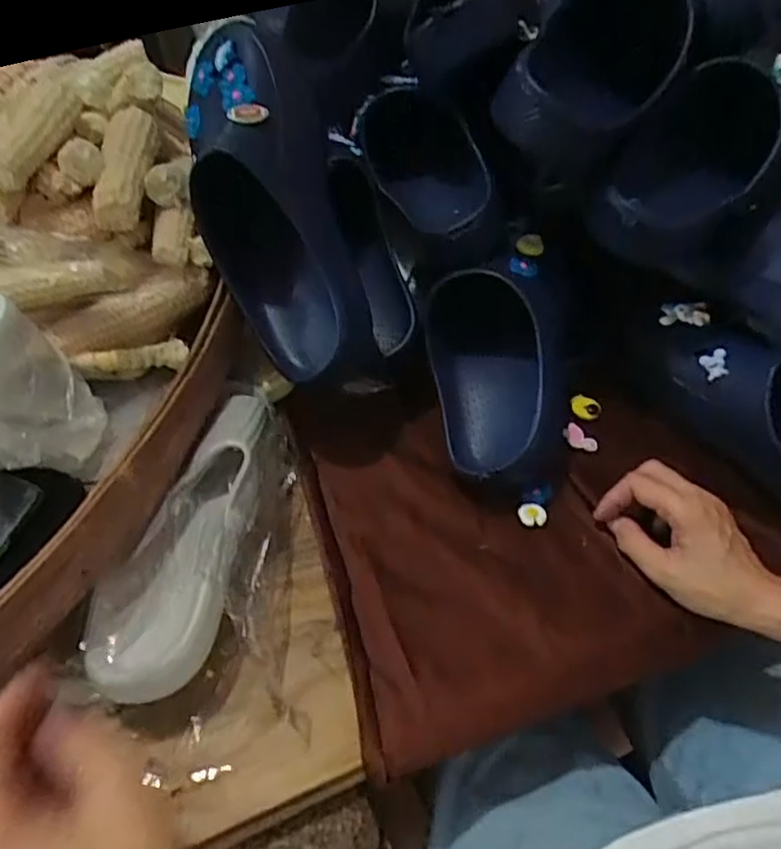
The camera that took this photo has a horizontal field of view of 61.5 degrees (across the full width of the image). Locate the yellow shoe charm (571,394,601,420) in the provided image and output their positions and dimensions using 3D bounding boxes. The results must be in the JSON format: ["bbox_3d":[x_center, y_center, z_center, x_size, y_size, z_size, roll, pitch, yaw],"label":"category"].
[{"bbox_3d":[0.172,-0.015,0.578,0.027,0.010,0.019,13,50,12],"label":"yellow shoe charm"}]

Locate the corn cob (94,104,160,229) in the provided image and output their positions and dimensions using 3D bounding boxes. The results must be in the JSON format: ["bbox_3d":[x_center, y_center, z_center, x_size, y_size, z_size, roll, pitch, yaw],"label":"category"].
[{"bbox_3d":[-0.211,-0.208,0.522,0.036,0.030,0.110,-1,65,0],"label":"corn cob"}]

